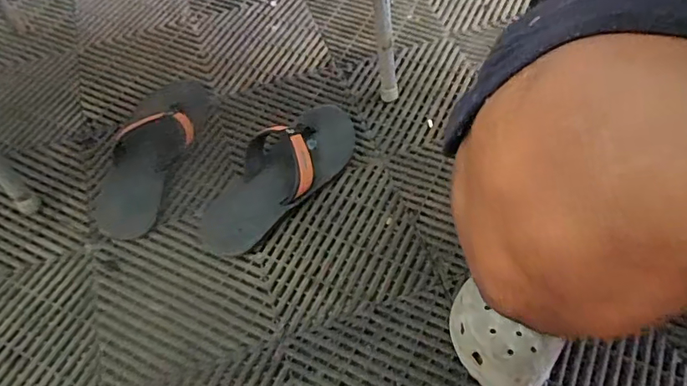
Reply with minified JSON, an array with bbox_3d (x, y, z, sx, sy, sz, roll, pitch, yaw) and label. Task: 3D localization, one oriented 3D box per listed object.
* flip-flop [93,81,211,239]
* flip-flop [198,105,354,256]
[{"bbox_3d":[-0.278,-0.071,0.730,0.119,0.049,0.292,6,57,7],"label":"flip-flop"},{"bbox_3d":[-0.085,-0.031,0.693,0.273,0.050,0.116,-40,63,-21],"label":"flip-flop"}]

